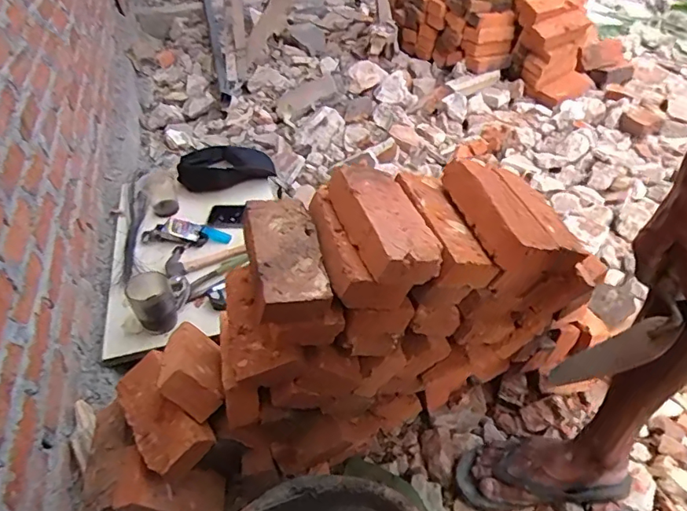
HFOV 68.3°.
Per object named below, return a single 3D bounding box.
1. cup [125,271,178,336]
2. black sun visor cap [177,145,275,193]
[{"bbox_3d":[-0.345,0.081,0.919,0.074,0.088,0.085,-23,46,-20],"label":"cup"},{"bbox_3d":[-0.314,-0.241,1.292,0.233,0.062,0.176,-22,46,-19],"label":"black sun visor cap"}]

